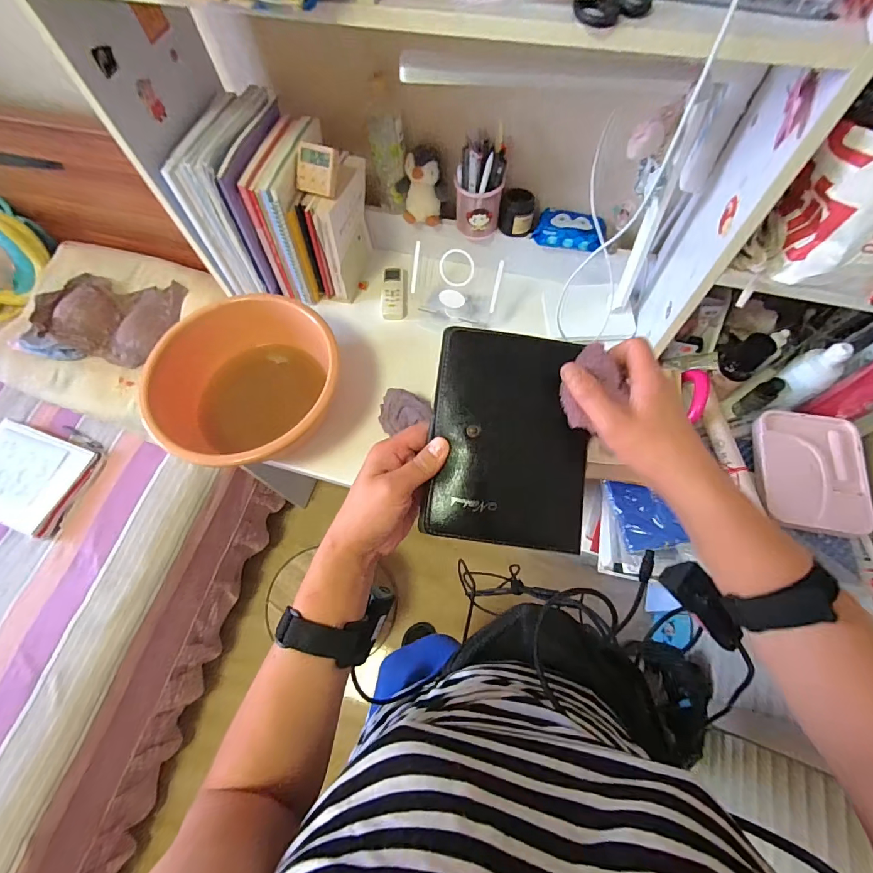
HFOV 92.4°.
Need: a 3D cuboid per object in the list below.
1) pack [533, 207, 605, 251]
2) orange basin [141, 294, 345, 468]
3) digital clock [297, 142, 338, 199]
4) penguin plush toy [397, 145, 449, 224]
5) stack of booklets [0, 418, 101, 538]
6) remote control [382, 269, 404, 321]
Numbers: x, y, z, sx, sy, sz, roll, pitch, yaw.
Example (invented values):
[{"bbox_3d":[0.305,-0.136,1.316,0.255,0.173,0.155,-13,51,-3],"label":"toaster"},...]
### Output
[{"bbox_3d":[0.245,-0.380,0.762,0.120,0.028,0.083,17,68,10],"label":"pack"},{"bbox_3d":[-0.321,-0.087,0.722,0.282,0.124,0.294,36,73,17],"label":"orange basin"},{"bbox_3d":[-0.194,-0.430,0.676,0.064,0.069,0.018,15,25,5],"label":"digital clock"},{"bbox_3d":[-0.028,-0.466,0.780,0.091,0.118,0.056,-6,66,0],"label":"penguin plush toy"},{"bbox_3d":[-1.003,0.088,1.021,0.306,0.036,0.246,20,72,2],"label":"stack of booklets"},{"bbox_3d":[-0.089,-0.295,0.863,0.042,0.020,0.118,-2,66,2],"label":"remote control"}]

